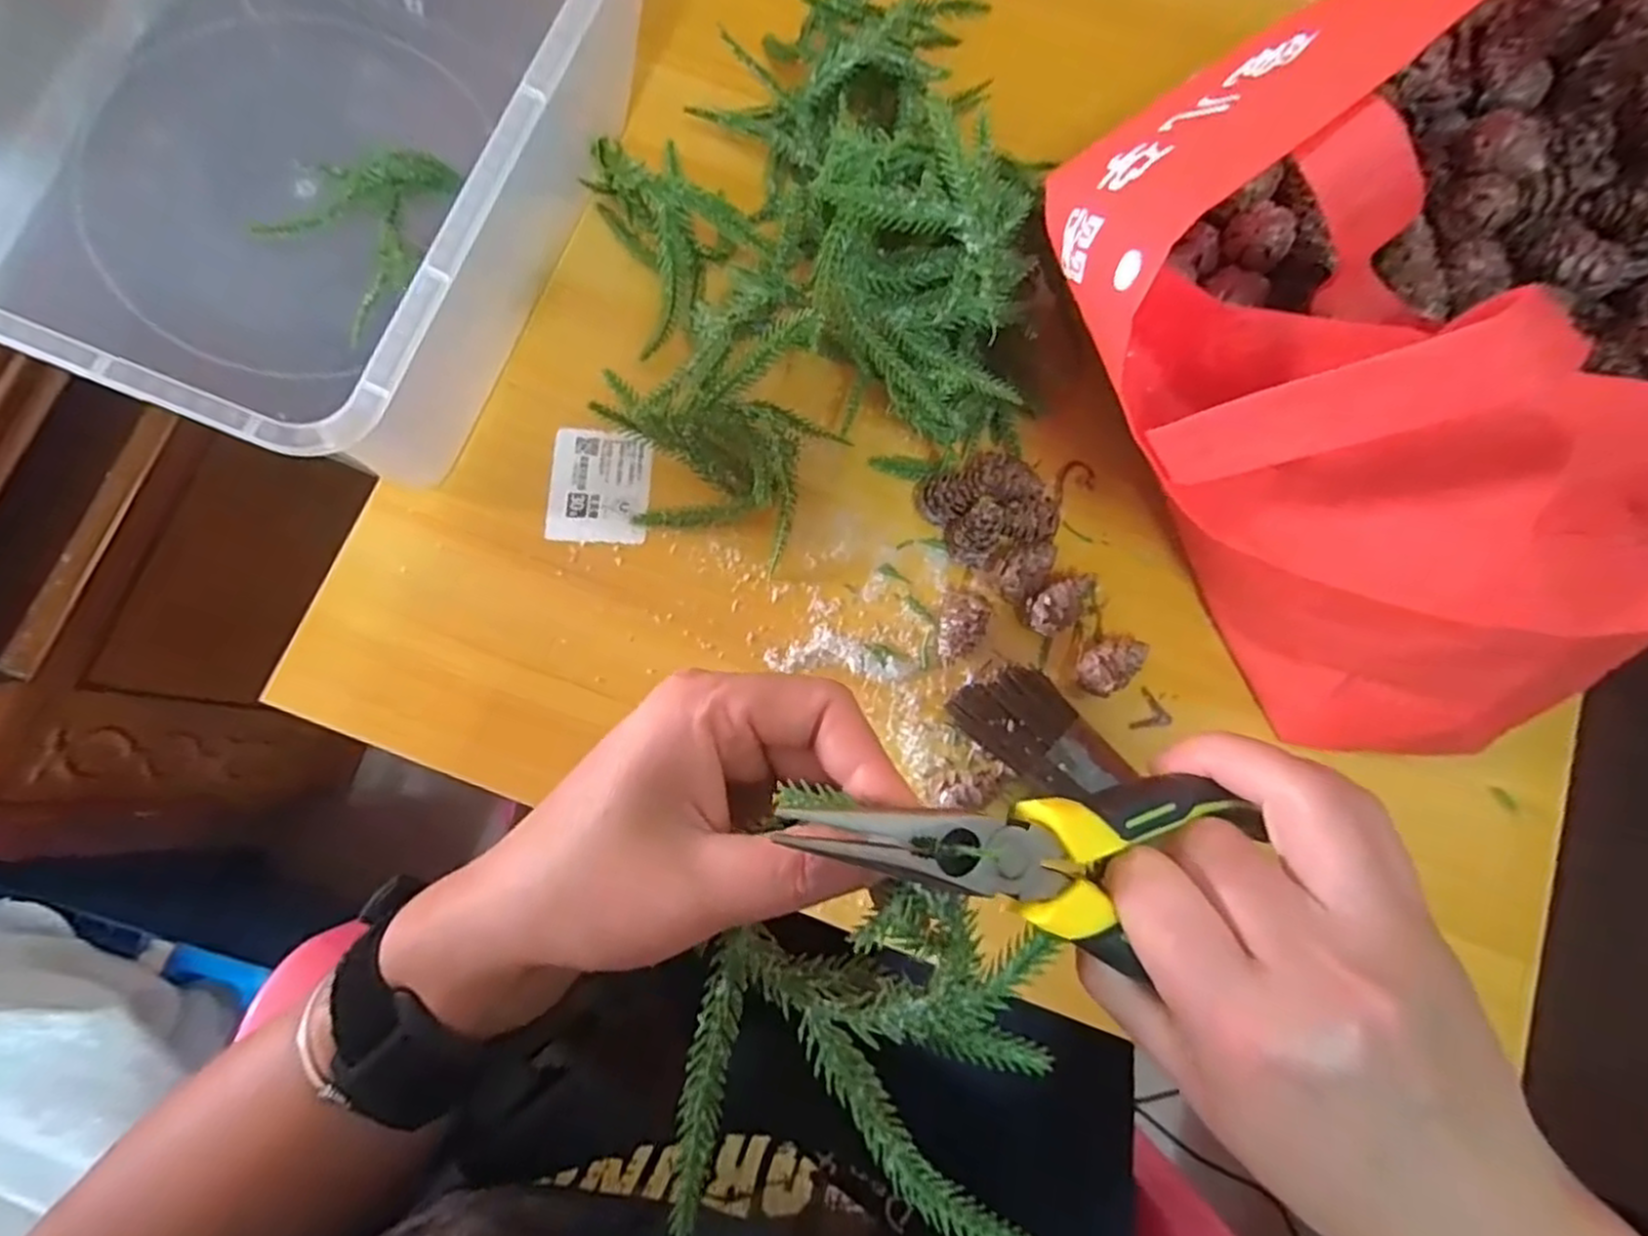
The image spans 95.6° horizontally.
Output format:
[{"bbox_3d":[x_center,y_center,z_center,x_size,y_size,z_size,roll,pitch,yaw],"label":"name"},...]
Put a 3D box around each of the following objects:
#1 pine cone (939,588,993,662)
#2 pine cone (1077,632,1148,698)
[{"bbox_3d":[0.065,0.004,0.354,0.021,0.020,0.033,25,79,4],"label":"pine cone"},{"bbox_3d":[0.135,0.022,0.354,0.035,0.025,0.022,-31,81,-7],"label":"pine cone"}]

